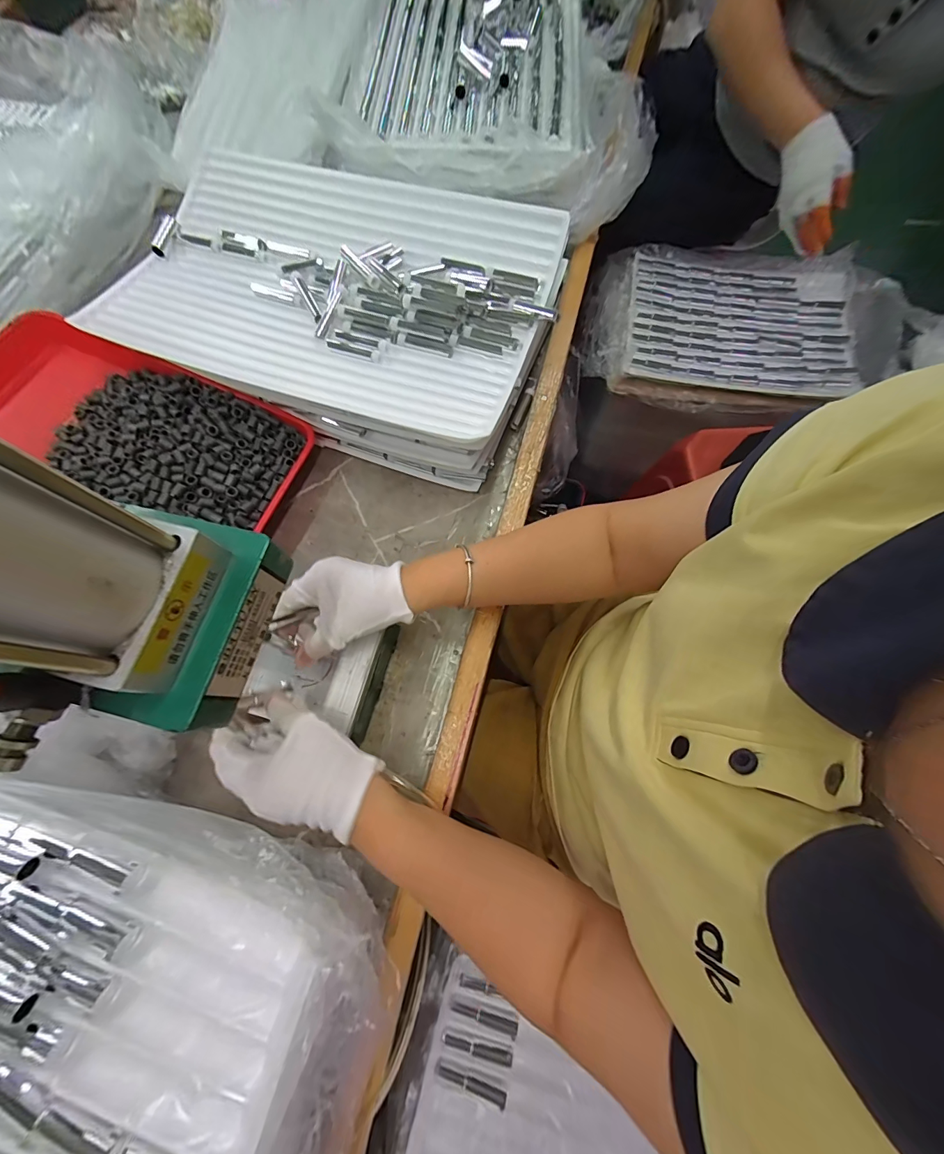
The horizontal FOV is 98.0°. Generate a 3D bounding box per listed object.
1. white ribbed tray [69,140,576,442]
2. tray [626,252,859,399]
[{"bbox_3d":[-0.161,-0.350,0.486,0.496,0.046,0.346,20,71,9],"label":"white ribbed tray"},{"bbox_3d":[0.534,-0.523,0.830,0.410,0.031,0.327,11,70,6],"label":"tray"}]

